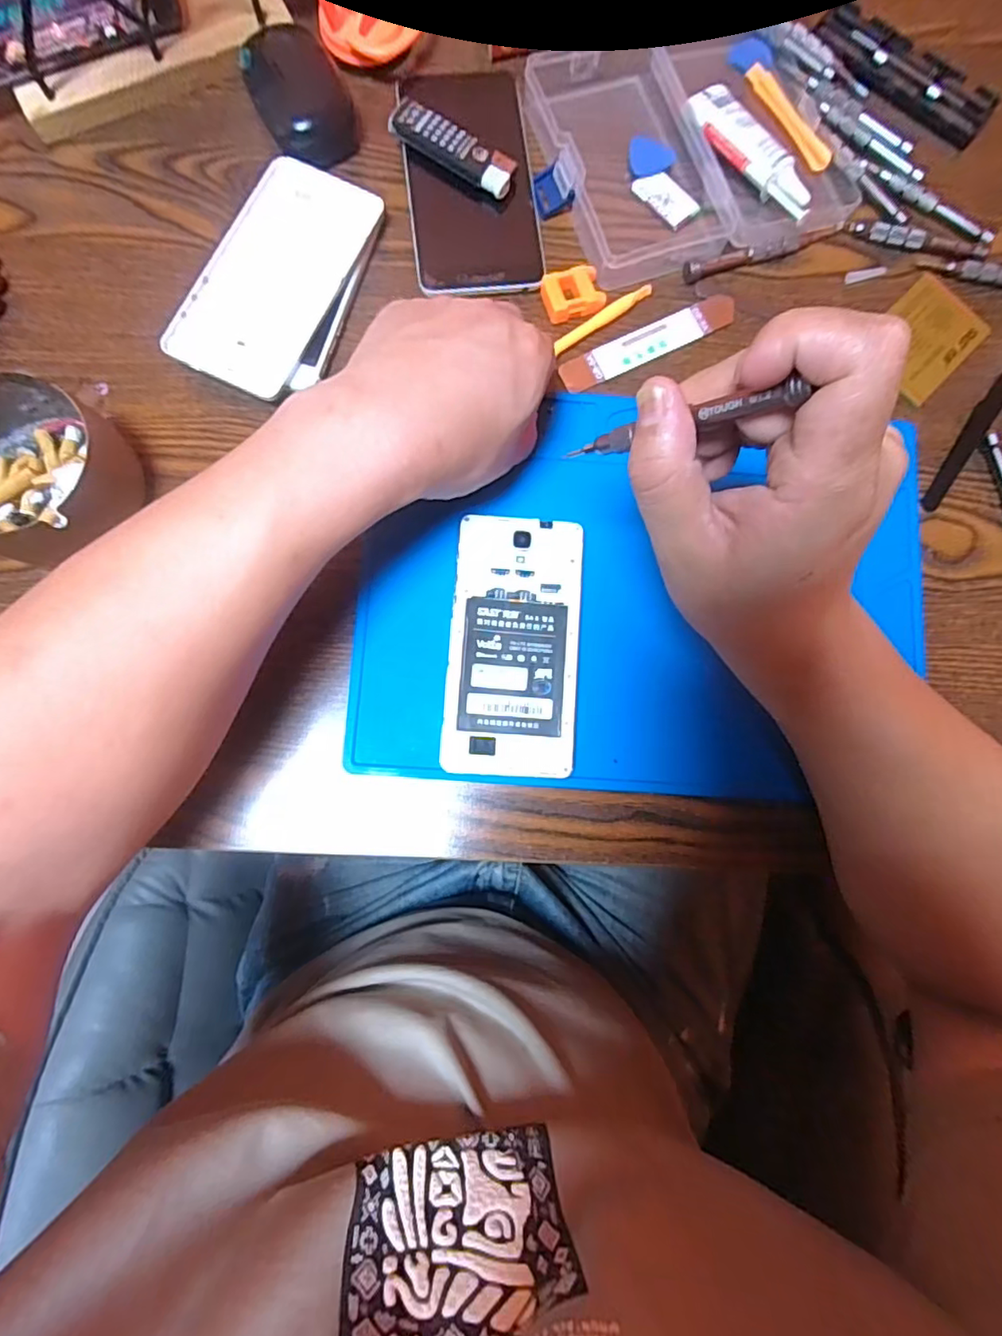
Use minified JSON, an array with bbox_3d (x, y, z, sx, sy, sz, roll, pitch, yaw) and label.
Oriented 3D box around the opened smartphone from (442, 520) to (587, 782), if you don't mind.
[{"bbox_3d":[0.007,-0.013,0.317,0.070,0.011,0.139,4,82,-2],"label":"opened smartphone"}]

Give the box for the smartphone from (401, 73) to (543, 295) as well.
[{"bbox_3d":[-0.019,-0.301,0.354,0.077,0.010,0.156,-7,83,-4],"label":"smartphone"}]

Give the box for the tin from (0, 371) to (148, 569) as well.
[{"bbox_3d":[-0.235,-0.098,0.301,0.098,0.046,0.090,0,82,-3],"label":"tin"}]

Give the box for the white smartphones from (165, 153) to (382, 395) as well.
[{"bbox_3d":[-0.125,-0.224,0.338,0.081,0.016,0.140,24,82,1],"label":"white smartphones"}]

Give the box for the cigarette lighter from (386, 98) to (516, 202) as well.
[{"bbox_3d":[-0.029,-0.311,0.349,0.081,0.017,0.022,32,82,2],"label":"cigarette lighter"}]

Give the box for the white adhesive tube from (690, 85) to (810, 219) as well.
[{"bbox_3d":[0.156,-0.318,0.358,0.026,0.015,0.102,-38,85,-7],"label":"white adhesive tube"}]

